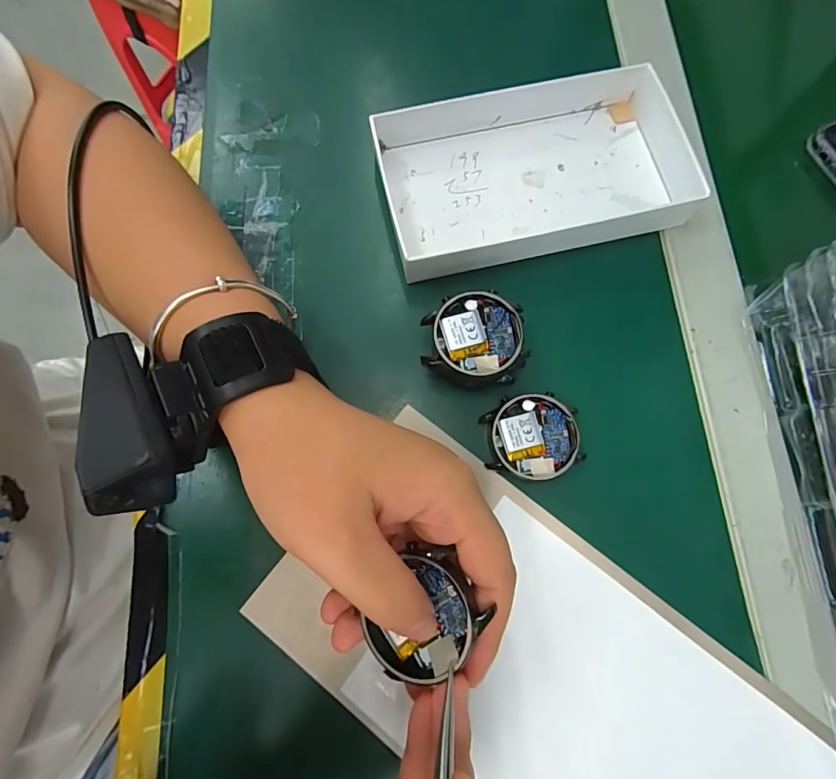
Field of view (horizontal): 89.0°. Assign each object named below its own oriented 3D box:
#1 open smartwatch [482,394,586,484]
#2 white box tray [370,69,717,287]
[{"bbox_3d":[0.060,0.025,0.225,0.048,0.011,0.042,-5,75,-1],"label":"open smartwatch"},{"bbox_3d":[0.072,-0.129,0.254,0.181,0.028,0.097,-13,76,-3],"label":"white box tray"}]

